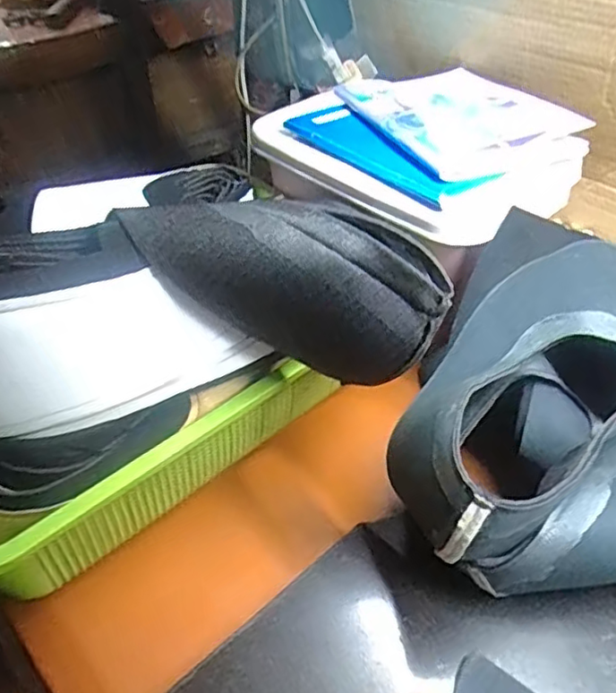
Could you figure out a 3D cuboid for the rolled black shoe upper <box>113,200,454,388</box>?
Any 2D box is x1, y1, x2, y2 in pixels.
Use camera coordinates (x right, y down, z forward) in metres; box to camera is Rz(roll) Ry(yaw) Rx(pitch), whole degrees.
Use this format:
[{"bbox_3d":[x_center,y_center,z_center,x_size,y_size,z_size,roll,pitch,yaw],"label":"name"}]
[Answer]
[{"bbox_3d":[-0.013,-0.043,0.379,0.192,0.095,0.074,9,43,11],"label":"rolled black shoe upper"}]

